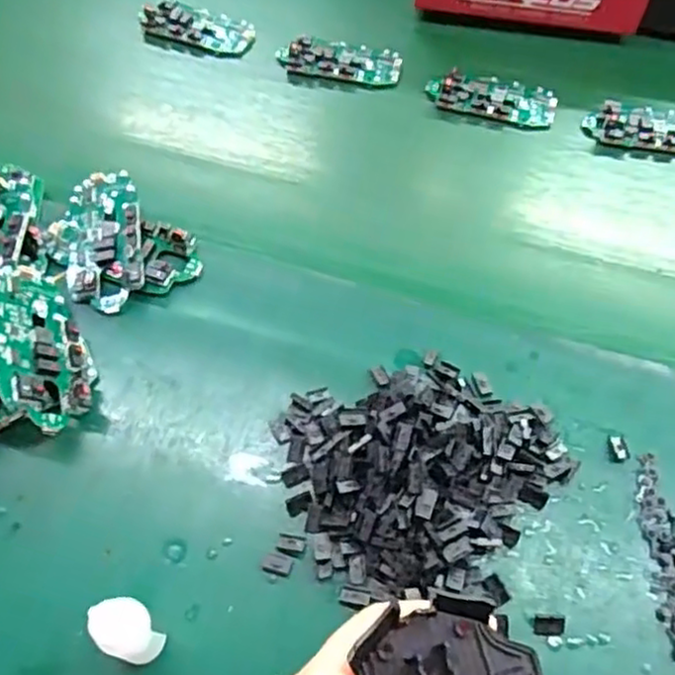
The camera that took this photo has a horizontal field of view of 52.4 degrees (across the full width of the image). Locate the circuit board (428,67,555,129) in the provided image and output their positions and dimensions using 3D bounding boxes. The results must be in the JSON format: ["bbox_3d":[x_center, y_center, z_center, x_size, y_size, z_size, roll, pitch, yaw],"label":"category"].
[{"bbox_3d":[0.119,-0.186,0.526,0.096,0.012,0.042,13,58,7],"label":"circuit board"}]

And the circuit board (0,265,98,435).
[{"bbox_3d":[-0.157,0.003,0.370,0.054,0.013,0.098,14,46,-48],"label":"circuit board"}]

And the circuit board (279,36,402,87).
[{"bbox_3d":[0.003,-0.221,0.547,0.094,0.016,0.041,4,57,2],"label":"circuit board"}]

